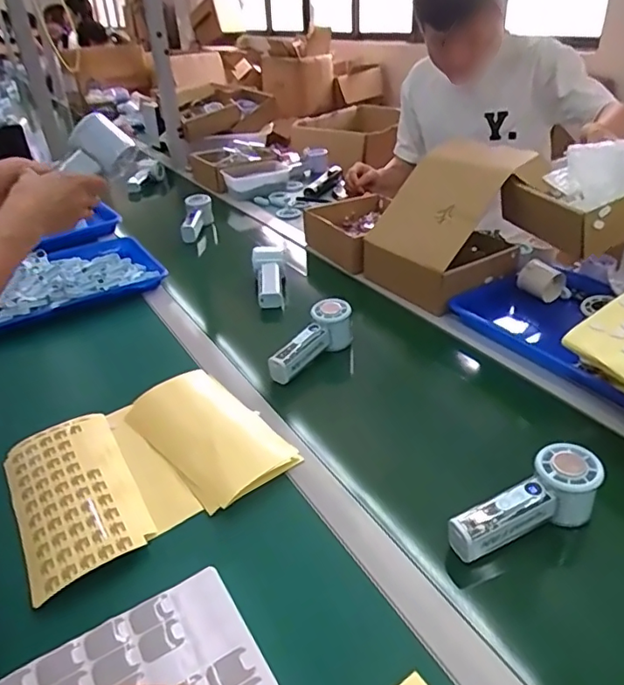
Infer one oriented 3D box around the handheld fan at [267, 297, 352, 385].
[{"bbox_3d":[-0.003,0.004,0.777,0.049,0.061,0.148,25,57,38],"label":"handheld fan"}]

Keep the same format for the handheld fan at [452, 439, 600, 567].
[{"bbox_3d":[0.201,0.158,0.516,0.157,0.056,0.050,-26,36,-10],"label":"handheld fan"}]

